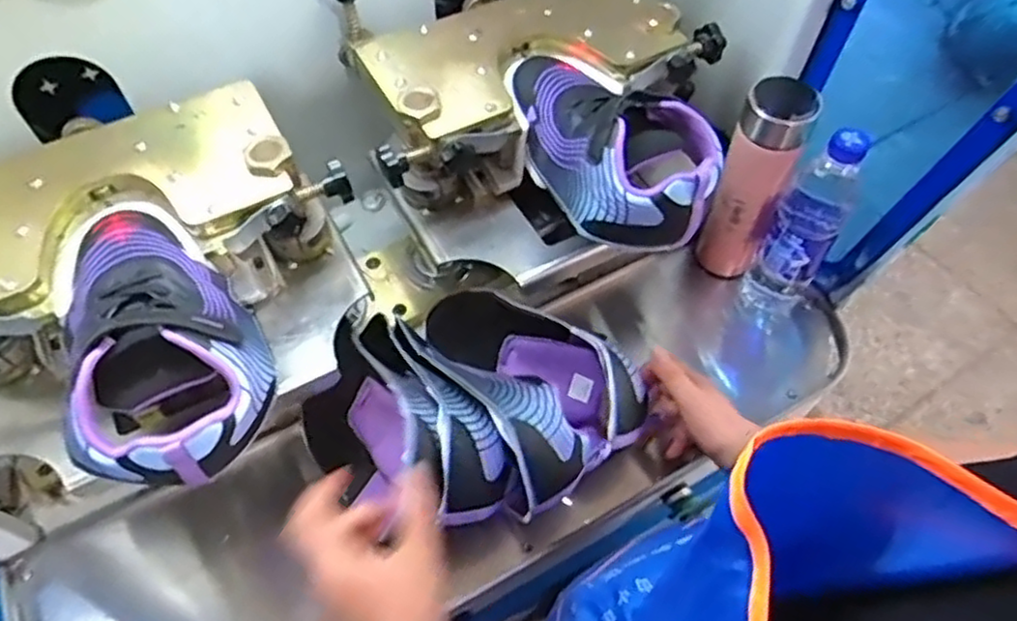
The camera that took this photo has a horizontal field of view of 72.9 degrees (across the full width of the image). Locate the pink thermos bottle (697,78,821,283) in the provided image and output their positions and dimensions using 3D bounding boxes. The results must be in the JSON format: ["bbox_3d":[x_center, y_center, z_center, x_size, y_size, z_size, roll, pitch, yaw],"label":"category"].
[{"bbox_3d":[0.246,-0.123,0.705,0.064,0.236,0.070,23,61,13],"label":"pink thermos bottle"}]

